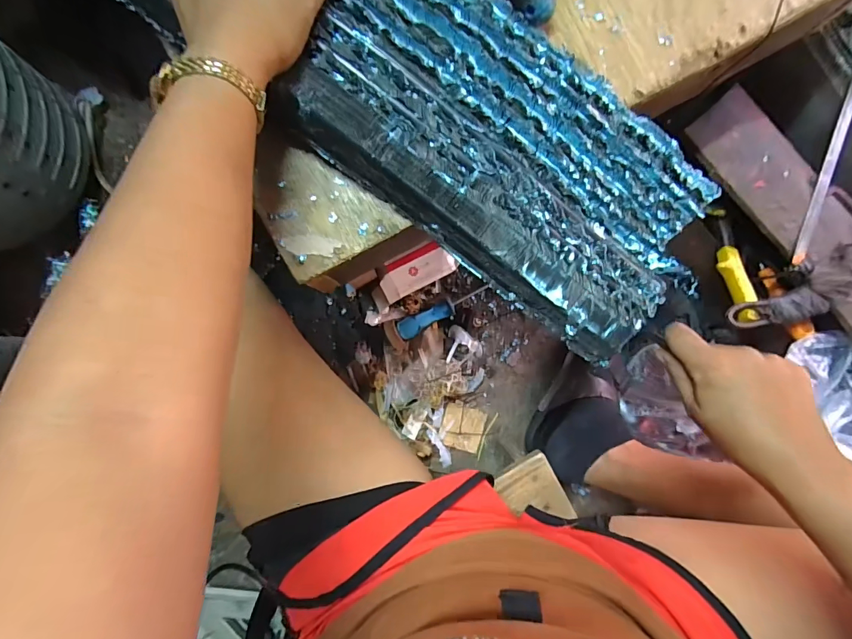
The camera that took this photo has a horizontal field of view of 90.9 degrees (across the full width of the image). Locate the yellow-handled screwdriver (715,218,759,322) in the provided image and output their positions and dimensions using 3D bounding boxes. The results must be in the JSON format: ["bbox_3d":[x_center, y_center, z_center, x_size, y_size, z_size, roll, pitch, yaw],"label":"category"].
[{"bbox_3d":[0.393,-0.065,0.538,0.023,0.023,0.141,3,68,-4],"label":"yellow-handled screwdriver"}]

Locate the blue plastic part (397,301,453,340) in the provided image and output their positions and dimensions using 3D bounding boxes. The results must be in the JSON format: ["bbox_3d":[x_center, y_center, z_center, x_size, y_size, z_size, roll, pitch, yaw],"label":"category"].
[{"bbox_3d":[-0.001,0.001,0.643,0.086,0.016,0.029,-25,89,-4],"label":"blue plastic part"}]

